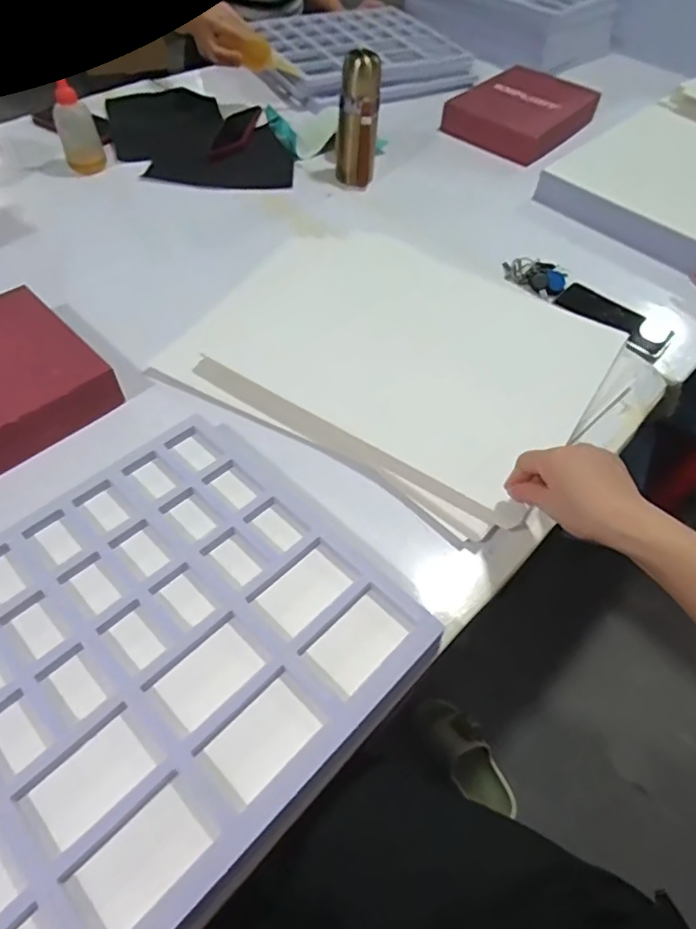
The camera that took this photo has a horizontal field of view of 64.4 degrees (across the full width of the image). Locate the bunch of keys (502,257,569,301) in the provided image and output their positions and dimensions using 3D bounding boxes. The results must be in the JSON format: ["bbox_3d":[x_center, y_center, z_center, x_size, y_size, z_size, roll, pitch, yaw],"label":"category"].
[{"bbox_3d":[0.285,-0.291,0.846,0.095,0.026,0.067,24,55,14],"label":"bunch of keys"}]

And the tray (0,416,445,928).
[{"bbox_3d":[-0.190,0.163,0.443,0.347,0.039,0.433,38,60,22],"label":"tray"}]

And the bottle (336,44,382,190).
[{"bbox_3d":[0.016,-0.584,0.946,0.067,0.190,0.056,0,53,-4],"label":"bottle"}]

